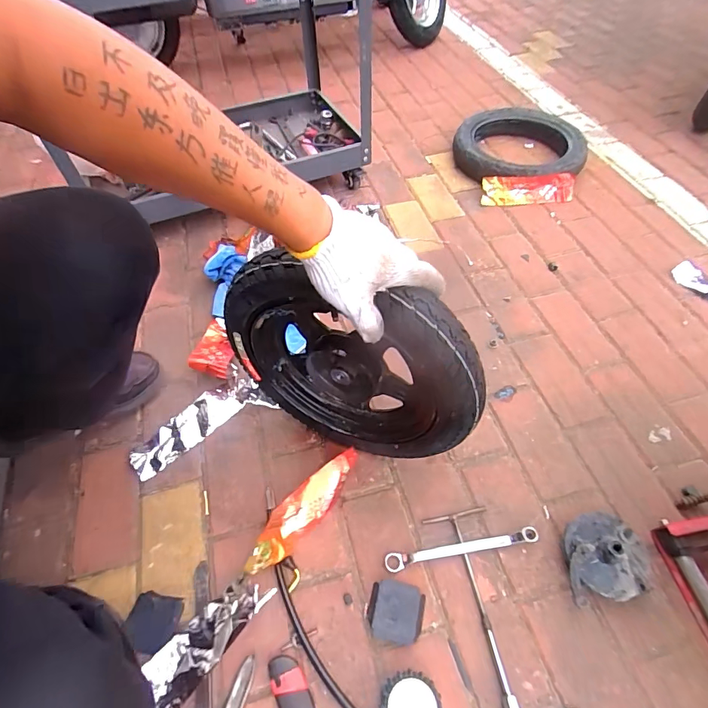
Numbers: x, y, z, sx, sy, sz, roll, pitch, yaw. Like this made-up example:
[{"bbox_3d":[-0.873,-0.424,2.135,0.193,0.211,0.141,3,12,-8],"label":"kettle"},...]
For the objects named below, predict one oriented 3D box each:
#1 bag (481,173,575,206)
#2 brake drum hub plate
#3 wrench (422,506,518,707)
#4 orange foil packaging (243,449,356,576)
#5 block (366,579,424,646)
[{"bbox_3d":[0.448,-0.421,1.100,0.233,0.071,0.015,-2,10,2],"label":"bag"},{"bbox_3d":[0.337,0.276,0.585,0.112,0.053,0.104,-1,53,1],"label":"brake drum hub plate"},{"bbox_3d":[0.177,0.342,0.566,0.091,0.017,0.264,-9,52,-7],"label":"wrench"},{"bbox_3d":[-0.072,0.224,0.625,0.042,0.065,0.211,32,58,23],"label":"orange foil packaging"},{"bbox_3d":[0.055,0.340,0.564,0.069,0.028,0.067,11,53,9],"label":"block"}]

